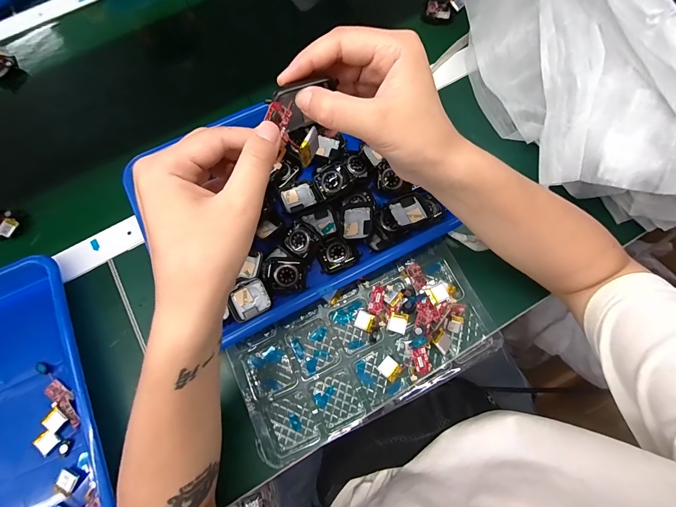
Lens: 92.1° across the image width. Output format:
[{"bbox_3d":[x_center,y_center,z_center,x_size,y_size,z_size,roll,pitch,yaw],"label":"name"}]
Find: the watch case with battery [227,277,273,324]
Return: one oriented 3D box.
[{"bbox_3d":[-0.089,0.047,0.328,0.040,0.016,0.034,-25,73,-6],"label":"watch case with battery"}]

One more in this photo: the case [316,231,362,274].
[{"bbox_3d":[-0.002,-0.002,0.350,0.042,0.008,0.040,-27,73,-6],"label":"case"}]

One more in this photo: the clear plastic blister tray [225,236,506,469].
[{"bbox_3d":[0.027,0.095,0.337,0.256,0.025,0.128,-26,73,-6],"label":"clear plastic blister tray"}]

